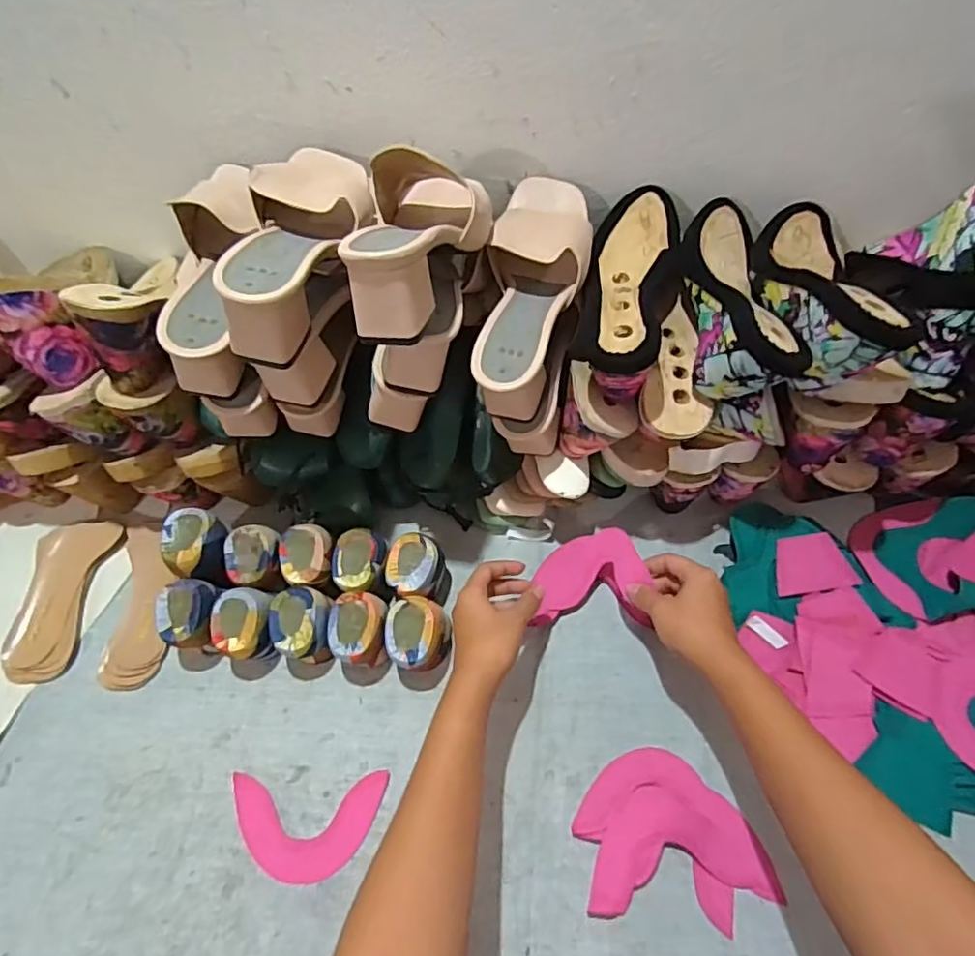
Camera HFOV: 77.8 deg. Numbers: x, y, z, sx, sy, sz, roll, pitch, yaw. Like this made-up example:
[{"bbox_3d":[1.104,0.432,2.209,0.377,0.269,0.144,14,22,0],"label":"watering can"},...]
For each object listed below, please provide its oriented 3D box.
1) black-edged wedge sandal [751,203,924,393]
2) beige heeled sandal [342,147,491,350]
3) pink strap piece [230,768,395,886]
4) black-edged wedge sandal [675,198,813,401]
[{"bbox_3d":[0.279,-0.157,0.518,0.082,0.079,0.230,7,45,6],"label":"black-edged wedge sandal"},{"bbox_3d":[-0.045,-0.196,0.457,0.085,0.075,0.221,2,48,4],"label":"beige heeled sandal"},{"bbox_3d":[-0.154,0.295,0.511,0.129,0.005,0.079,-1,56,-1],"label":"pink strap piece"},{"bbox_3d":[0.213,-0.165,0.516,0.069,0.068,0.217,1,58,3],"label":"black-edged wedge sandal"}]

